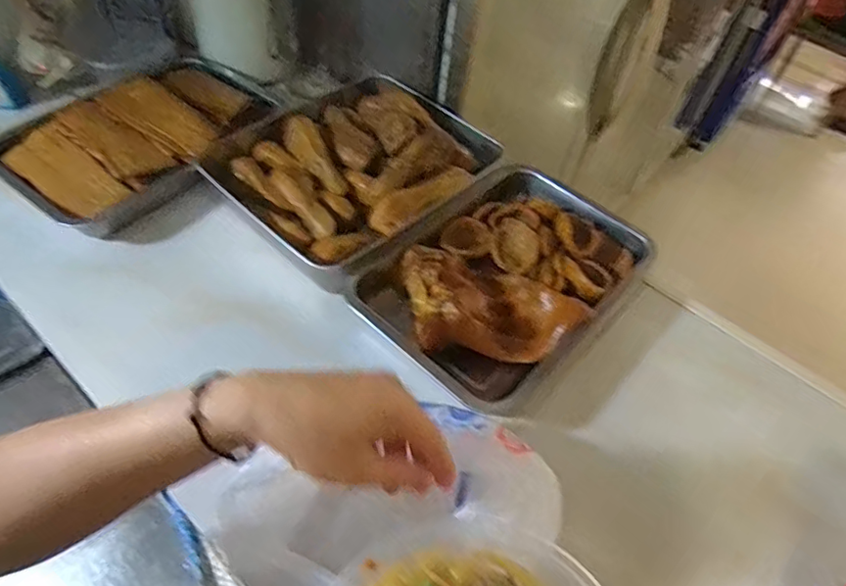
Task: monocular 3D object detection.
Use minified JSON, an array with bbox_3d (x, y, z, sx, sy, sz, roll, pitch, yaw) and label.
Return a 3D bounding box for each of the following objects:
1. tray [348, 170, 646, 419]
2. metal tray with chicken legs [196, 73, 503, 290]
[{"bbox_3d":[0.094,-0.017,0.599,0.208,0.057,0.297,38,57,22],"label":"tray"},{"bbox_3d":[-0.077,-0.163,0.665,0.249,0.054,0.306,39,58,23],"label":"metal tray with chicken legs"}]

